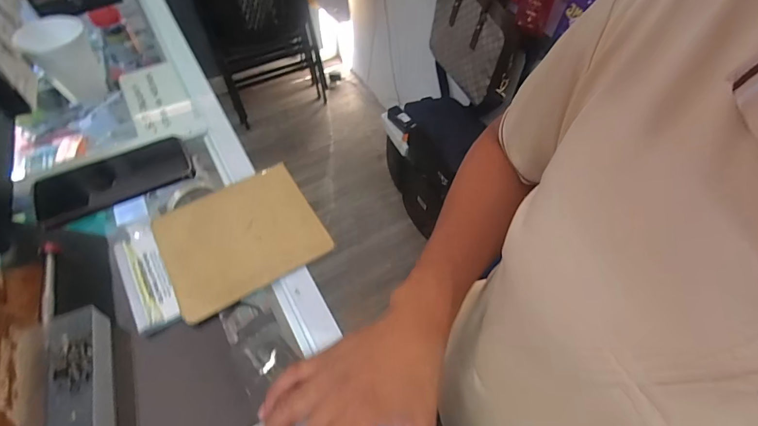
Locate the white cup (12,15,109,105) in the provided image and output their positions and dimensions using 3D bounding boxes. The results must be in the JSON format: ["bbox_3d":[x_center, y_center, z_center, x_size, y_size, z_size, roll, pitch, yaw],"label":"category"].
[{"bbox_3d":[-0.404,-0.197,0.499,0.078,0.108,0.063,-35,62,-23],"label":"white cup"}]

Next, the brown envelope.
[{"bbox_3d":[-0.146,0.021,0.400,0.153,0.008,0.134,-28,60,-19],"label":"brown envelope"}]

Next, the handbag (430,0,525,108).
[{"bbox_3d":[0.291,-0.558,1.121,0.089,0.368,0.356,-21,58,-15],"label":"handbag"}]

